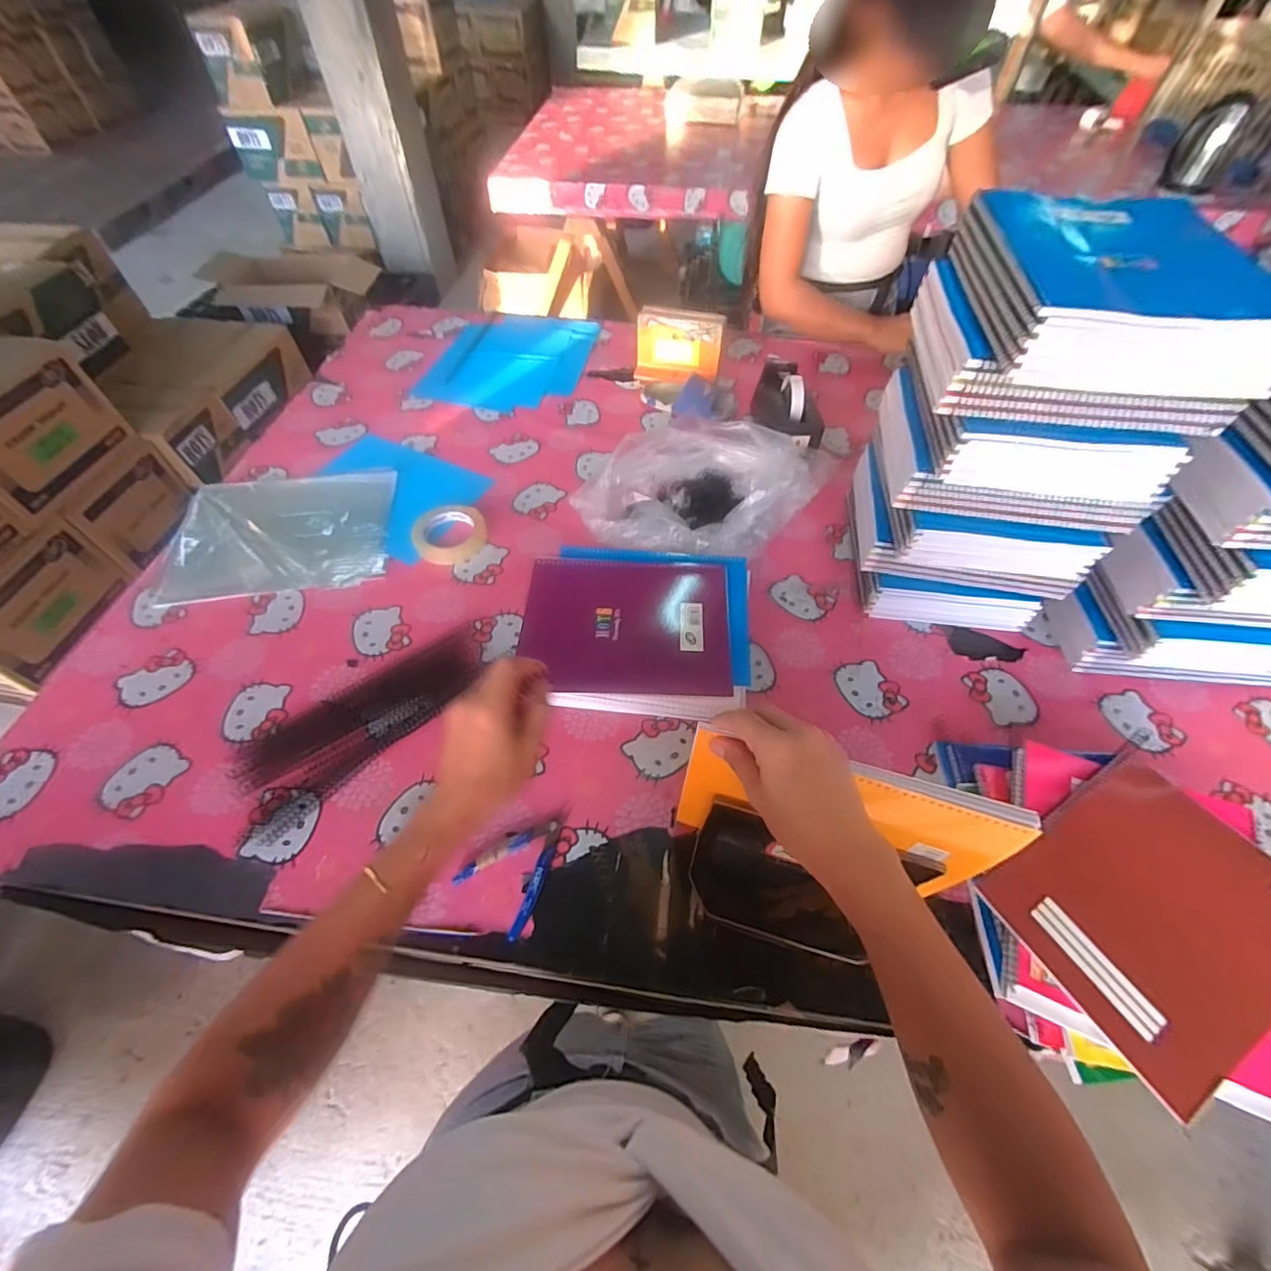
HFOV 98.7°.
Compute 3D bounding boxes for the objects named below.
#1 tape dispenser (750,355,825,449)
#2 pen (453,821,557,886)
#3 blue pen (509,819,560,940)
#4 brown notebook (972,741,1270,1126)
[{"bbox_3d":[0.254,-0.381,0.914,0.075,0.121,0.205,-1,55,-1],"label":"tape dispenser"},{"bbox_3d":[-0.133,0.218,0.558,0.109,0.010,0.016,-26,59,-17],"label":"pen"},{"bbox_3d":[-0.097,0.242,0.542,0.014,0.010,0.112,13,56,9],"label":"blue pen"},{"bbox_3d":[0.473,0.244,0.493,0.251,0.014,0.203,-30,64,-13],"label":"brown notebook"}]

